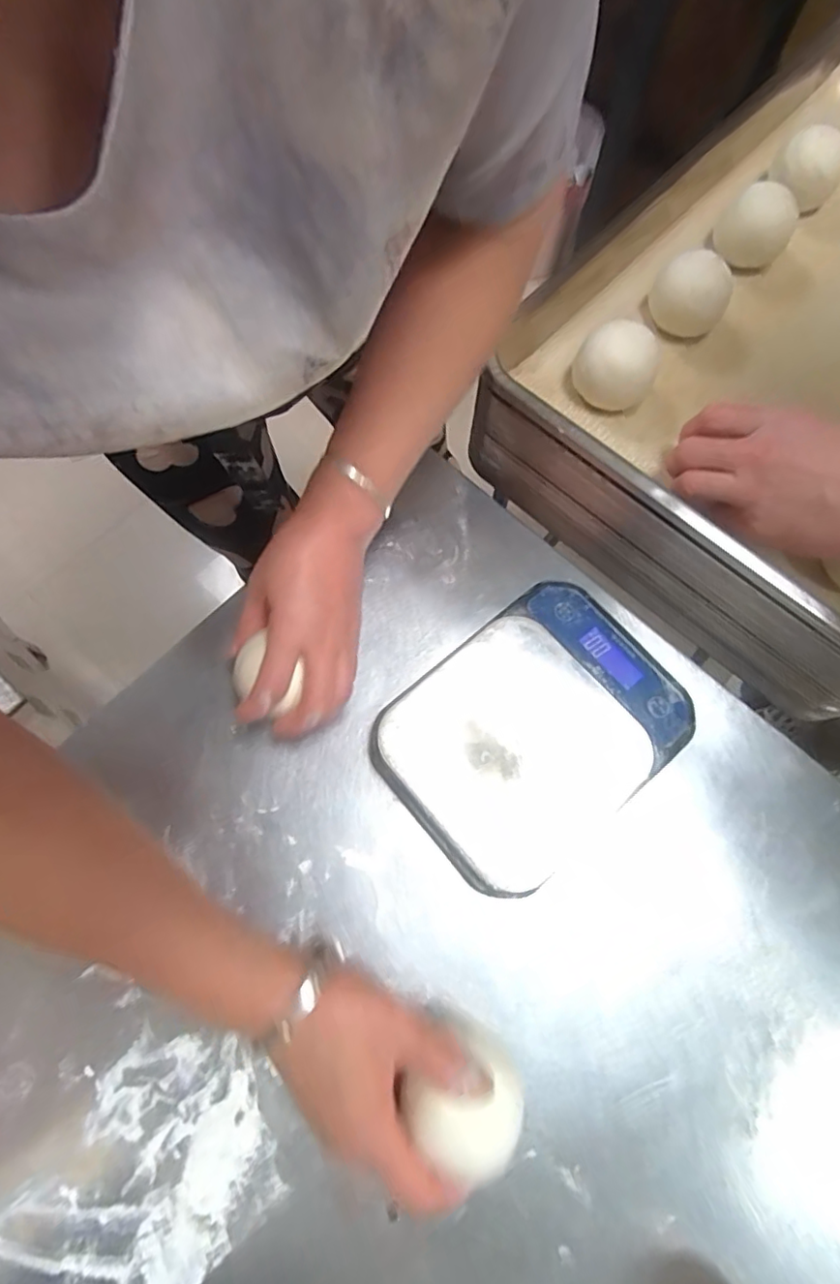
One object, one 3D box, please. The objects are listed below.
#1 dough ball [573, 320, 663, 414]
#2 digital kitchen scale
[{"bbox_3d":[0.155,-0.217,0.458,0.063,0.062,0.059,0,71,-1],"label":"dough ball"},{"bbox_3d":[0.081,0.061,0.422,0.203,0.033,0.153,-39,76,-13],"label":"digital kitchen scale"}]

